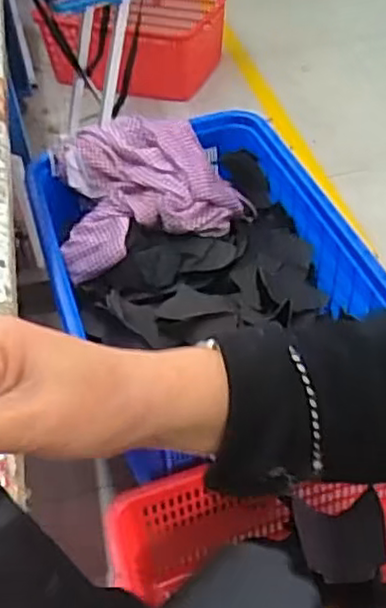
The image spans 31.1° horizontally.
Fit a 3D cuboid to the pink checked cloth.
[{"bbox_3d":[-0.080,-0.230,1.373,0.371,0.138,0.299,-10,46,-5],"label":"pink checked cloth"}]

